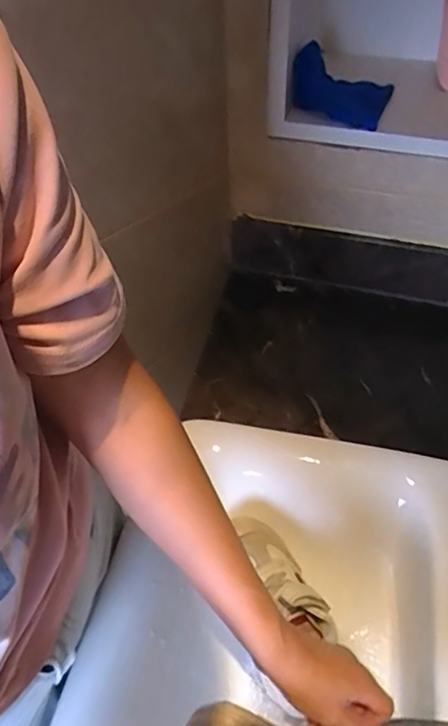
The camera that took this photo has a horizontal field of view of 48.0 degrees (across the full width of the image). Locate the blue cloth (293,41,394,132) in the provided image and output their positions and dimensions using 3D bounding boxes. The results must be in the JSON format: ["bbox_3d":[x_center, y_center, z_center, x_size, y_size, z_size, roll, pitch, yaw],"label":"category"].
[{"bbox_3d":[0.160,-0.385,0.700,0.138,0.066,0.109,23,55,21],"label":"blue cloth"}]

